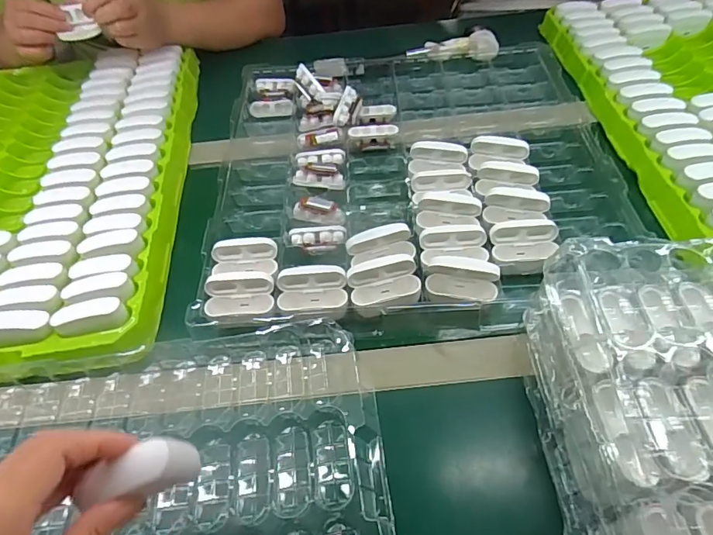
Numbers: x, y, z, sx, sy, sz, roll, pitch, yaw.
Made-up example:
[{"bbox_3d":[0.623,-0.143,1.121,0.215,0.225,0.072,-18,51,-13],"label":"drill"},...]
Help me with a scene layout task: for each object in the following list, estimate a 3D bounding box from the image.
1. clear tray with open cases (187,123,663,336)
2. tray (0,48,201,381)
[{"bbox_3d":[0.072,-0.064,0.530,0.479,0.052,0.295,-7,52,0],"label":"clear tray with open cases"},{"bbox_3d":[-0.431,-0.117,0.611,0.404,0.040,0.592,-8,52,-1],"label":"tray"}]

